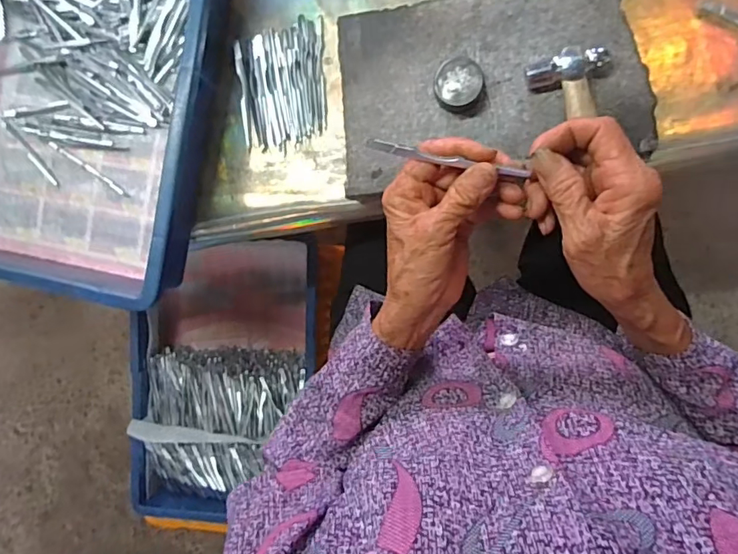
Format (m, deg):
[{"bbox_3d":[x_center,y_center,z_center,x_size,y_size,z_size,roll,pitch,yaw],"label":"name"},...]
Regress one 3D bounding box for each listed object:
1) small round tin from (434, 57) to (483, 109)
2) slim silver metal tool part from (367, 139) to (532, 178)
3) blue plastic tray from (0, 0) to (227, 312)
[{"bbox_3d":[0.070,-0.152,0.403,0.038,0.022,0.035,0,93,10],"label":"small round tin"},{"bbox_3d":[0.048,-0.074,0.318,0.100,0.005,0.007,13,93,7],"label":"slim silver metal tool part"},{"bbox_3d":[-0.280,-0.208,0.488,0.283,0.074,0.429,11,93,9],"label":"blue plastic tray"}]

